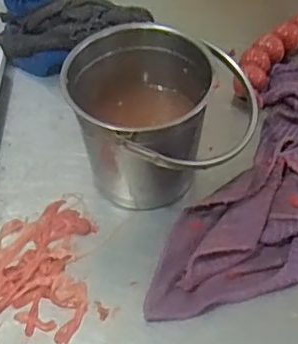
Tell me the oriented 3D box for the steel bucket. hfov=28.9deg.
[{"bbox_3d":[0.013,-0.048,0.552,0.152,0.151,0.136,-22,55,-14],"label":"steel bucket"}]

